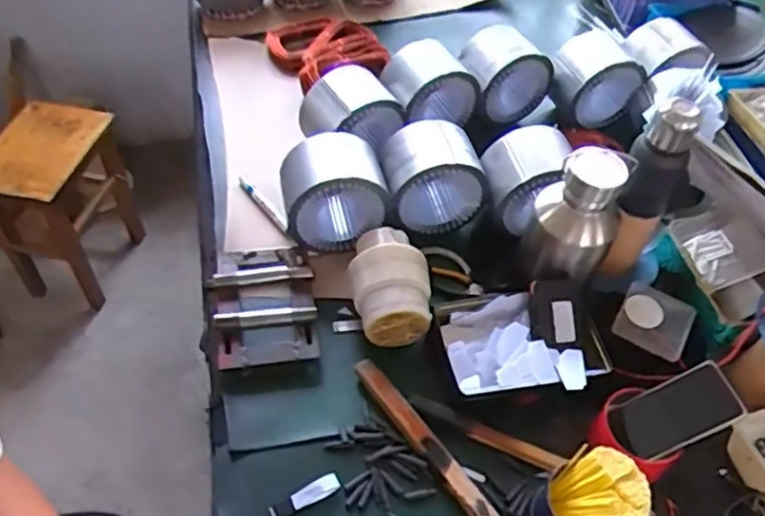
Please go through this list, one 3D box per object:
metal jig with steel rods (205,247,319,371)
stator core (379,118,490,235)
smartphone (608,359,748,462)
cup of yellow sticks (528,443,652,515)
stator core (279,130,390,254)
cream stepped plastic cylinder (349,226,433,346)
[{"bbox_3d":[-0.165,0.064,0.909,0.138,0.042,0.191,-6,51,-9],"label":"metal jig with steel rods"},{"bbox_3d":[0.077,-0.128,1.032,0.157,0.132,0.110,-10,51,-12],"label":"stator core"},{"bbox_3d":[0.358,0.193,0.807,0.145,0.009,0.077,-33,57,17],"label":"smartphone"},{"bbox_3d":[0.233,0.283,0.742,0.102,0.101,0.103,2,50,-2],"label":"cup of yellow sticks"},{"bbox_3d":[-0.072,-0.100,0.995,0.155,0.130,0.119,-5,50,-9],"label":"stator core"},{"bbox_3d":[0.008,0.036,0.917,0.111,0.087,0.157,1,50,-3],"label":"cream stepped plastic cylinder"}]

